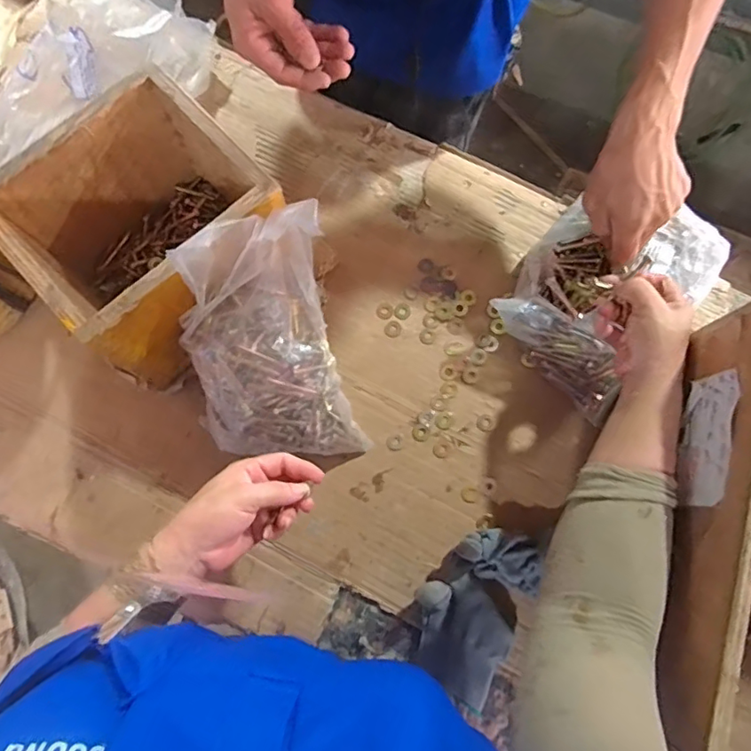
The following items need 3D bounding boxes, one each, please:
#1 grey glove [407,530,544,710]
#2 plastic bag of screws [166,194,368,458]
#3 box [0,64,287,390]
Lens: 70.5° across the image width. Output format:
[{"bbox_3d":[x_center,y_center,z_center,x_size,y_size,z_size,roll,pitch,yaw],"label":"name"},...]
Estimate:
[{"bbox_3d":[0.092,0.223,0.514,0.092,0.036,0.154,27,77,5],"label":"grey glove"},{"bbox_3d":[-0.097,-0.022,0.497,0.142,0.249,0.095,-18,45,-20],"label":"plastic bag of screws"},{"bbox_3d":[-0.219,-0.130,0.522,0.228,0.156,0.186,-40,80,-10],"label":"box"}]

